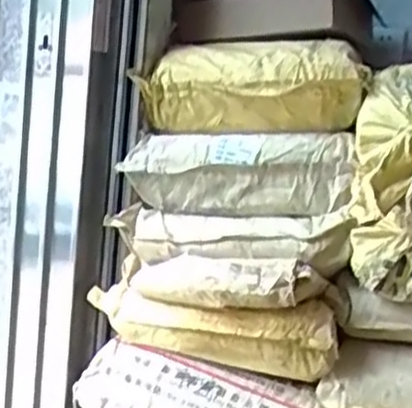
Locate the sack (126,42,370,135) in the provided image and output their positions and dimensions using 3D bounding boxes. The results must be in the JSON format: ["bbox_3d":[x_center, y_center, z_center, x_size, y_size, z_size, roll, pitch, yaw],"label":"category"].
[{"bbox_3d":[0.076,-0.199,1.330,0.402,0.153,0.127,7,7,22],"label":"sack"}]

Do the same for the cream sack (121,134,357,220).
[{"bbox_3d":[0.059,-0.052,1.330,0.415,0.140,0.107,9,7,28],"label":"cream sack"}]

